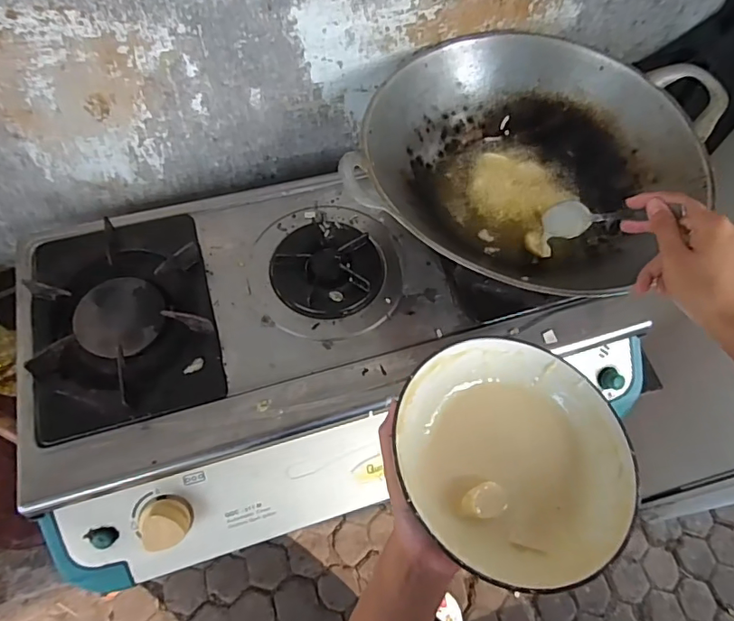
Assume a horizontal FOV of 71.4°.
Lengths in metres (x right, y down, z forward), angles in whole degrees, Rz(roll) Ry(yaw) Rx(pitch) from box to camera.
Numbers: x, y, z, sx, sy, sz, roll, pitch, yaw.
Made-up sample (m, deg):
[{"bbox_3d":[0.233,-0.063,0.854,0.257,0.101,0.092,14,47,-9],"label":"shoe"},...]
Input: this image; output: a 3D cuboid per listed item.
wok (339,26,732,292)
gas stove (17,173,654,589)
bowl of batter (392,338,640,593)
[{"bbox_3d":[0.183,-0.164,0.592,0.417,0.109,0.357,-2,62,-5],"label":"wok"},{"bbox_3d":[-0.036,0.021,0.647,0.707,0.133,0.417,-14,63,-11],"label":"gas stove"},{"bbox_3d":[0.104,0.104,0.371,0.166,0.053,0.166,2,61,-3],"label":"bowl of batter"}]

